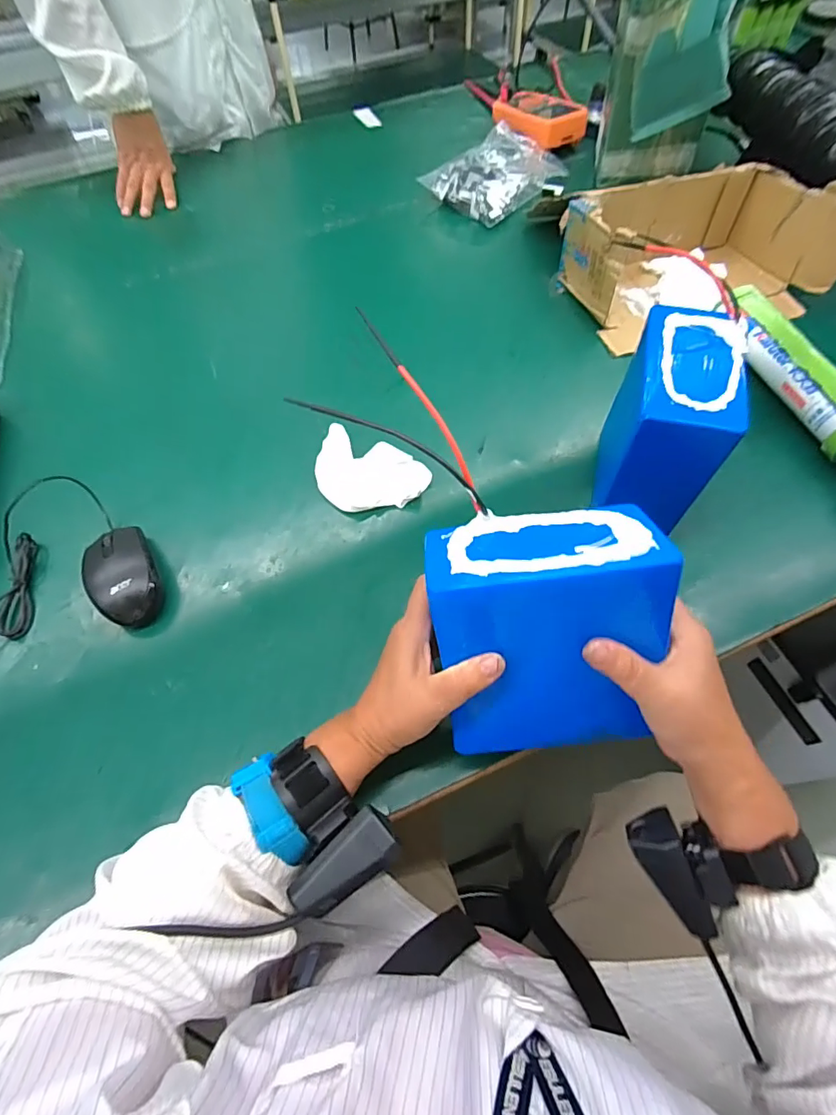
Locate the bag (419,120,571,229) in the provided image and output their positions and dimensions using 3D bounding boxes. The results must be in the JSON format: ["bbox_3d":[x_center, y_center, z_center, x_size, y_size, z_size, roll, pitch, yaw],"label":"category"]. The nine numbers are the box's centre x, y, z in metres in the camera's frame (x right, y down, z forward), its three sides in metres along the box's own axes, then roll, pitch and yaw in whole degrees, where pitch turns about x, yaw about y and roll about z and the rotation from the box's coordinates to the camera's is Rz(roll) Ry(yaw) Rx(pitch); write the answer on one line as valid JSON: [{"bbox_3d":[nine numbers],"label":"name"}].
[{"bbox_3d":[0.131,-0.632,0.797,0.152,0.037,0.213,38,69,21],"label":"bag"}]

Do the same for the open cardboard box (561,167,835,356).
[{"bbox_3d":[0.350,-0.383,0.613,0.279,0.102,0.188,-16,61,-6],"label":"open cardboard box"}]

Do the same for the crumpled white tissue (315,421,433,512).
[{"bbox_3d":[-0.055,-0.085,0.510,0.123,0.025,0.079,23,64,14],"label":"crumpled white tissue"}]

